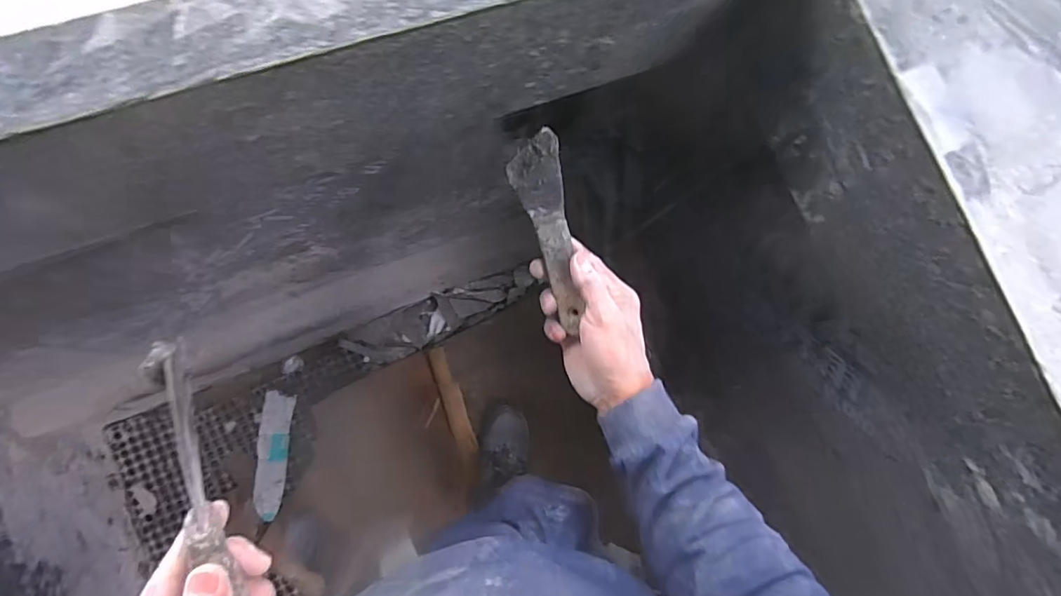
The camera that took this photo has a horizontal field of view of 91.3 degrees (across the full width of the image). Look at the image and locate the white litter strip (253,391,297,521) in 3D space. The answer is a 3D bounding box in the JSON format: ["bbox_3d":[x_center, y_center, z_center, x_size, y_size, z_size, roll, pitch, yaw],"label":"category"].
[{"bbox_3d":[-0.641,0.388,1.287,0.075,0.032,0.295,4,82,-5],"label":"white litter strip"}]

